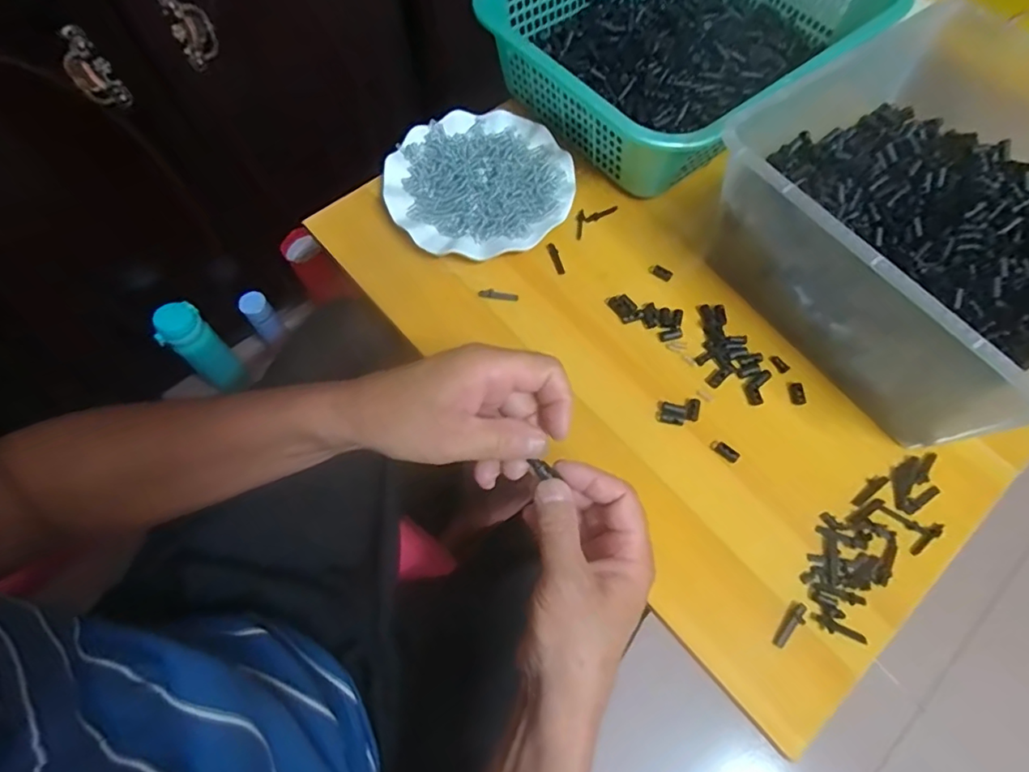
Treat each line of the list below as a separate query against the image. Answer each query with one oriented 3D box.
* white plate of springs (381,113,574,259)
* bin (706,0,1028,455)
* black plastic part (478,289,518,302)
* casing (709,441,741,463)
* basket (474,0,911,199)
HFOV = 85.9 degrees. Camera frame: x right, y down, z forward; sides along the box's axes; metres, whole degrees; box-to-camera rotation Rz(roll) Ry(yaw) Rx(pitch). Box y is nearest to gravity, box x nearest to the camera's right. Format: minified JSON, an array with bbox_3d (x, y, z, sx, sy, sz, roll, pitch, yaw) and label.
[{"bbox_3d":[-0.034,-0.203,0.556,0.178,0.026,0.179,1,65,-1],"label":"white plate of springs"},{"bbox_3d":[0.362,-0.134,0.463,0.315,0.144,0.288,-34,70,-15],"label":"bin"},{"bbox_3d":[-0.015,-0.085,0.514,0.036,0.004,0.009,7,65,2],"label":"black plastic part"},{"bbox_3d":[0.172,0.053,0.451,0.024,0.006,0.010,34,68,29],"label":"casing"},{"bbox_3d":[0.188,-0.383,0.600,0.376,0.091,0.292,-37,71,-17],"label":"basket"}]

